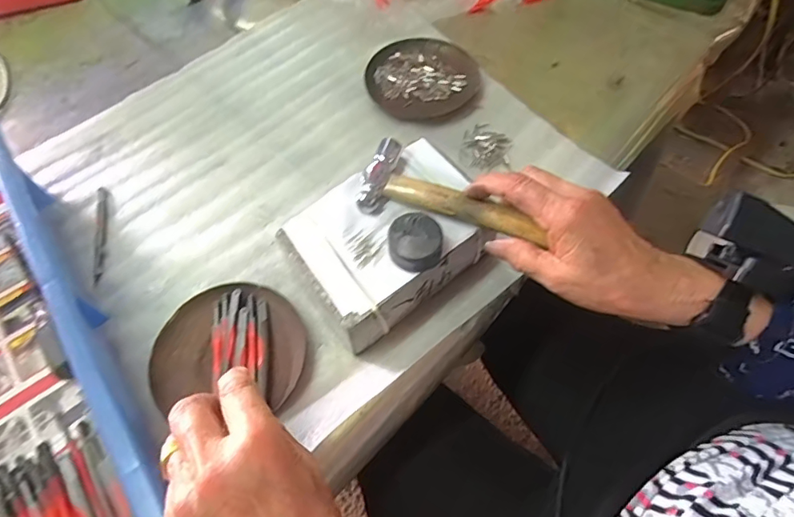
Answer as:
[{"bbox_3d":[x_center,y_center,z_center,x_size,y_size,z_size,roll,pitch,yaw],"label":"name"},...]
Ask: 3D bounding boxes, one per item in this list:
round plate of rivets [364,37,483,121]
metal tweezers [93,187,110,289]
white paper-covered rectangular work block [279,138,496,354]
[{"bbox_3d":[0.027,-0.190,0.499,0.115,0.012,0.104,-9,61,-1],"label":"round plate of rivets"},{"bbox_3d":[-0.267,-0.024,0.432,0.009,0.004,0.105,-15,61,-5],"label":"metal tweezers"},{"bbox_3d":[-0.001,-0.012,0.375,0.143,0.062,0.106,-35,64,-15],"label":"white paper-covered rectangular work block"}]

